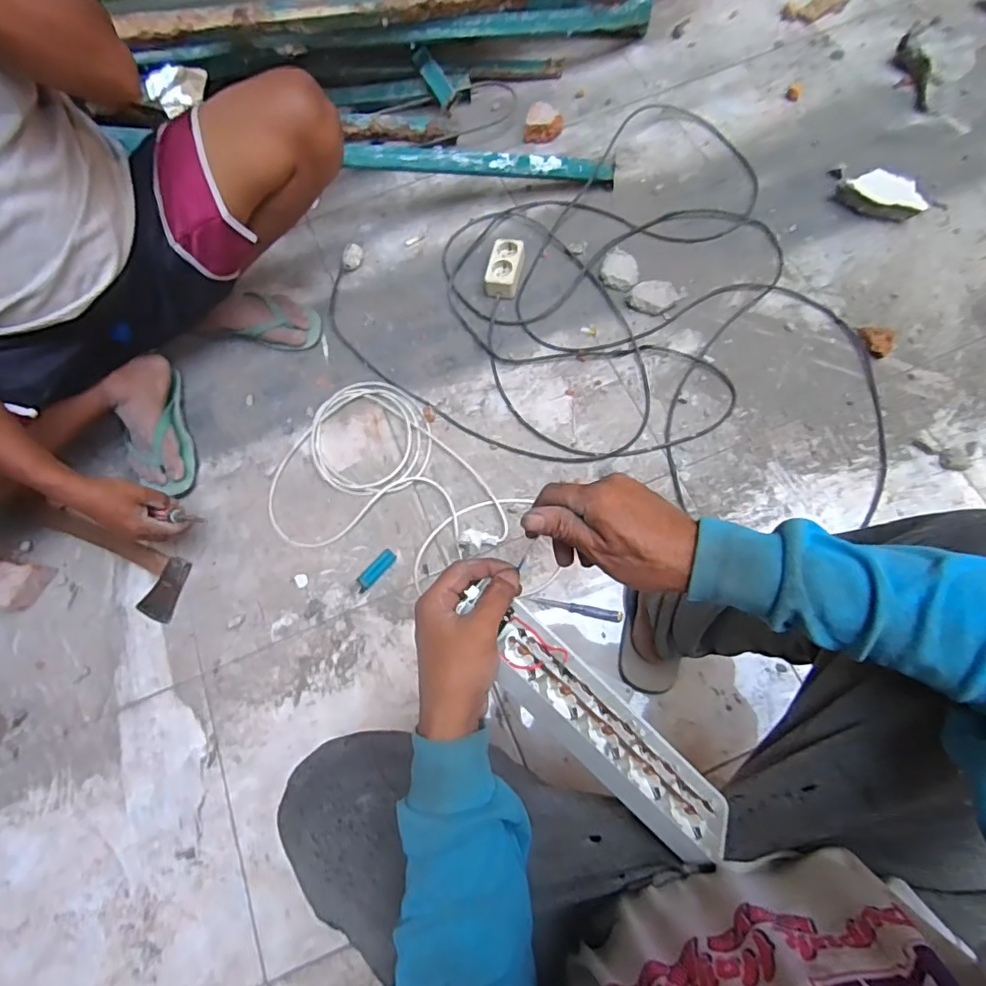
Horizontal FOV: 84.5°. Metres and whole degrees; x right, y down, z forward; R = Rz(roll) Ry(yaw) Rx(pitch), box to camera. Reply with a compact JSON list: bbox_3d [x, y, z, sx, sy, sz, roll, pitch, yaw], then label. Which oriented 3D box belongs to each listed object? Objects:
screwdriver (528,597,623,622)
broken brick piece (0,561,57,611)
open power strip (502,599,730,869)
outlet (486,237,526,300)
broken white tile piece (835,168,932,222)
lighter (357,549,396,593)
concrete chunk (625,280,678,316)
[{"bbox_3d":[0.122,0.172,0.807,0.134,0.010,0.016,9,72,6],"label":"screwdriver"},{"bbox_3d":[-0.742,0.142,0.844,0.070,0.045,0.072,8,72,5],"label":"broken brick piece"},{"bbox_3d":[0.087,0.186,0.423,0.240,0.034,0.061,44,78,0],"label":"open power strip"},{"bbox_3d":[0.023,-0.414,1.002,0.061,0.037,0.106,12,72,6],"label":"outlet"},{"bbox_3d":[0.711,-0.543,0.997,0.147,0.051,0.065,30,75,12],"label":"broken white tile piece"},{"bbox_3d":[-0.182,0.119,0.842,0.024,0.014,0.075,42,78,14],"label":"lighter"},{"bbox_3d":[0.282,-0.345,0.959,0.078,0.033,0.063,28,75,11],"label":"concrete chunk"}]

